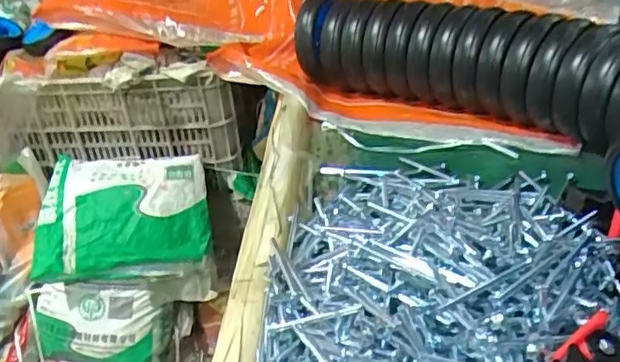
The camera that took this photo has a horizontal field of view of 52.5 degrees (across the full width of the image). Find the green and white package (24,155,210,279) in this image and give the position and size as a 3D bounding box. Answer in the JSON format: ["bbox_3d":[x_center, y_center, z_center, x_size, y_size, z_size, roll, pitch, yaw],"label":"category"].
[{"bbox_3d":[-0.397,0.071,1.348,0.355,0.064,0.273,1,68,-7],"label":"green and white package"}]

